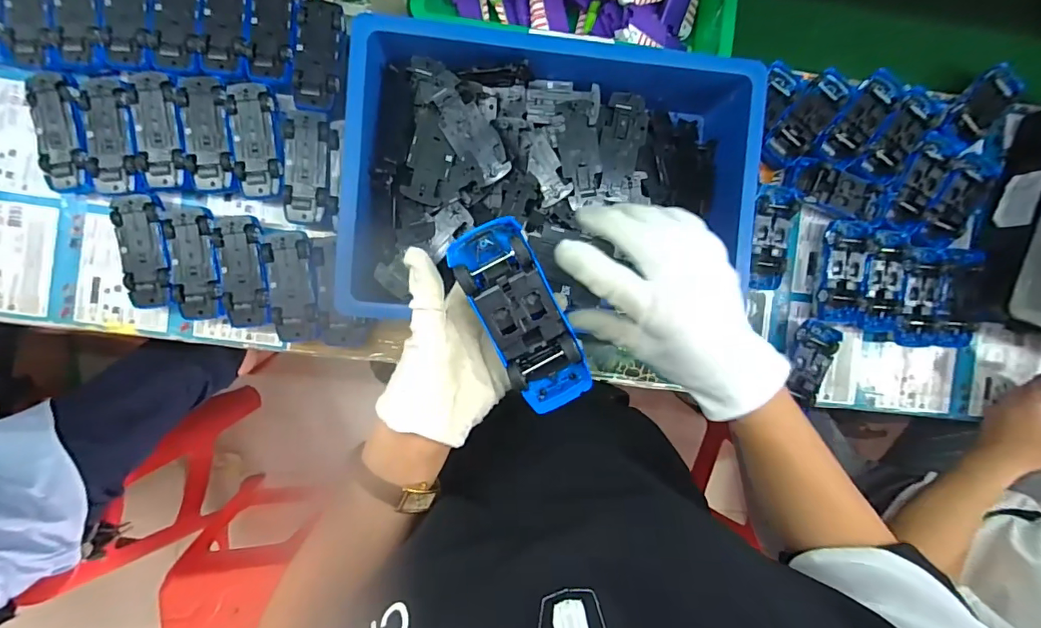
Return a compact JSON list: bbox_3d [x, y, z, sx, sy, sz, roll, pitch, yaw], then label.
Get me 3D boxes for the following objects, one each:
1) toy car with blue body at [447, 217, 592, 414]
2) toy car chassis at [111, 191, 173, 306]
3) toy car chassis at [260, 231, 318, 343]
[{"bbox_3d":[0.002,0.003,0.321,0.049,0.031,0.132,-28,102,-4],"label":"toy car with blue body"},{"bbox_3d":[-0.437,-0.073,0.561,0.053,0.046,0.127,-8,91,-4],"label":"toy car chassis"},{"bbox_3d":[-0.271,-0.033,0.574,0.053,0.045,0.128,-6,91,-4],"label":"toy car chassis"}]

